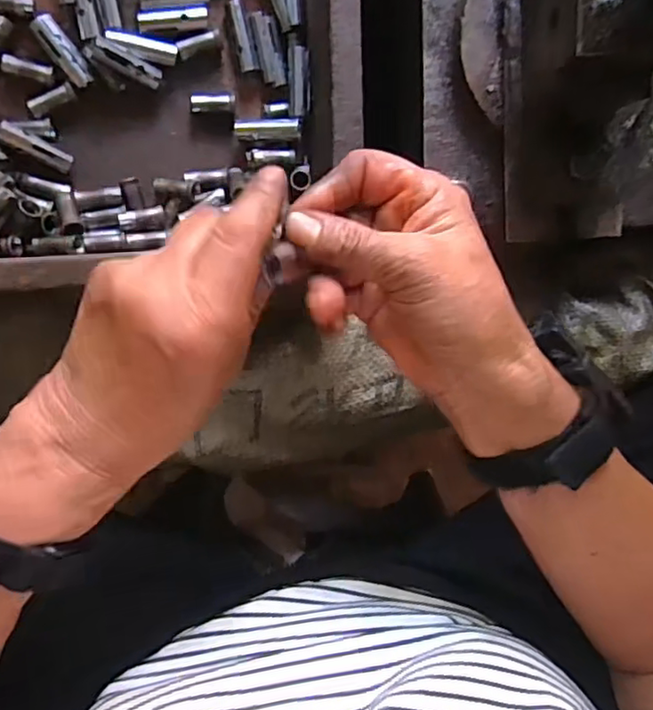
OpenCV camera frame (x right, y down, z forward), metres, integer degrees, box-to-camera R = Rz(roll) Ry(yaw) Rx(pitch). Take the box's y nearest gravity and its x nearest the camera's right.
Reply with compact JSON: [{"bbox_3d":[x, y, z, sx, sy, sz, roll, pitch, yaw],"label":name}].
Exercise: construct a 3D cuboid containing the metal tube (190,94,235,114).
[{"bbox_3d":[-0.064,-0.141,0.344,0.024,0.009,0.009,-6,94,-5],"label":"metal tube"}]

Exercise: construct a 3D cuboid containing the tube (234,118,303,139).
[{"bbox_3d":[-0.033,-0.129,0.345,0.037,0.006,0.010,-2,94,-5],"label":"tube"}]

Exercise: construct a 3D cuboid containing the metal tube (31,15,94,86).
[{"bbox_3d":[-0.136,-0.158,0.316,0.012,0.009,0.037,-37,96,-2],"label":"metal tube"}]

